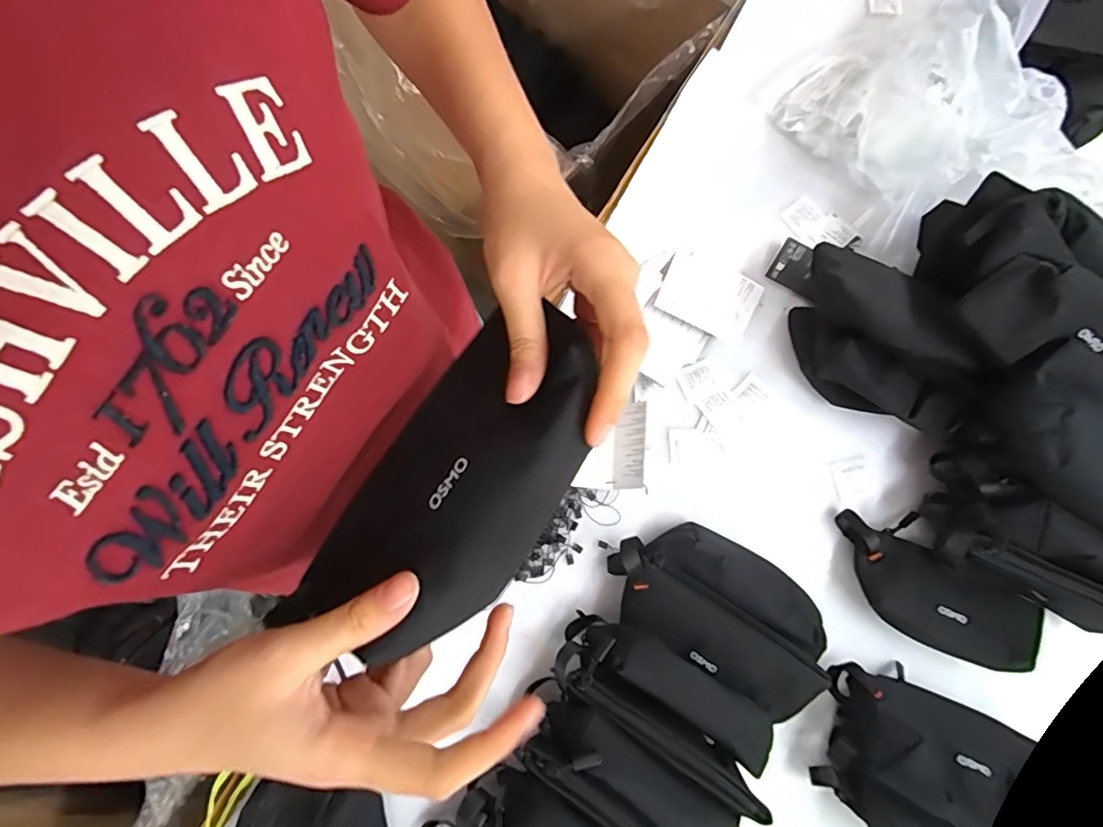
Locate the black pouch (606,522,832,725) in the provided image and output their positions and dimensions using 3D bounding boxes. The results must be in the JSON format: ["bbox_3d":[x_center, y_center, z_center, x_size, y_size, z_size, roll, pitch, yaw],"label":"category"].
[{"bbox_3d":[0.163,0.186,0.518,0.216,0.057,0.122,32,81,5],"label":"black pouch"}]

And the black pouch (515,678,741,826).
[{"bbox_3d":[0.065,0.322,0.476,0.199,0.083,0.070,34,81,5],"label":"black pouch"}]

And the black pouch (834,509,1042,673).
[{"bbox_3d":[0.384,0.175,0.533,0.209,0.042,0.109,29,81,4],"label":"black pouch"}]

